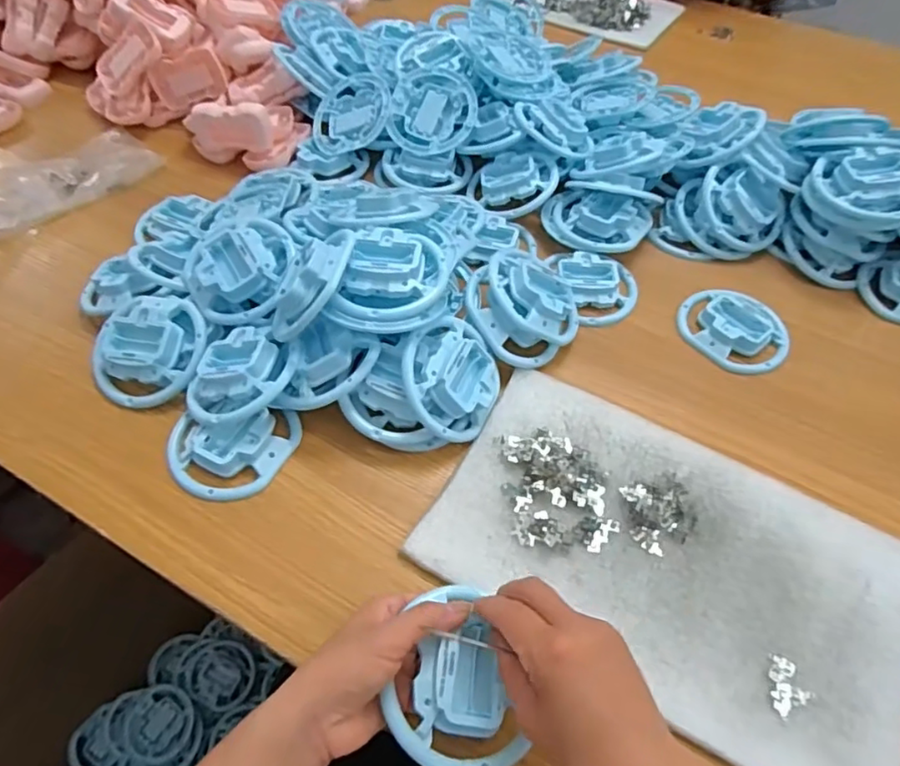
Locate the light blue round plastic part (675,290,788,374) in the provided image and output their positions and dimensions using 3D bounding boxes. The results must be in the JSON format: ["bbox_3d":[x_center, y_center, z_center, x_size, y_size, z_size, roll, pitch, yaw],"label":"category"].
[{"bbox_3d":[0.278,-0.056,0.574,0.086,0.019,0.102,-34,63,-24],"label":"light blue round plastic part"}]

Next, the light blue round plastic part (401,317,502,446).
[{"bbox_3d":[0.003,-0.009,0.485,0.092,0.027,0.103,33,59,-31],"label":"light blue round plastic part"}]

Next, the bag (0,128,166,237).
[{"bbox_3d":[-0.453,-0.232,0.674,0.219,0.018,0.117,-33,58,-24],"label":"bag"}]

